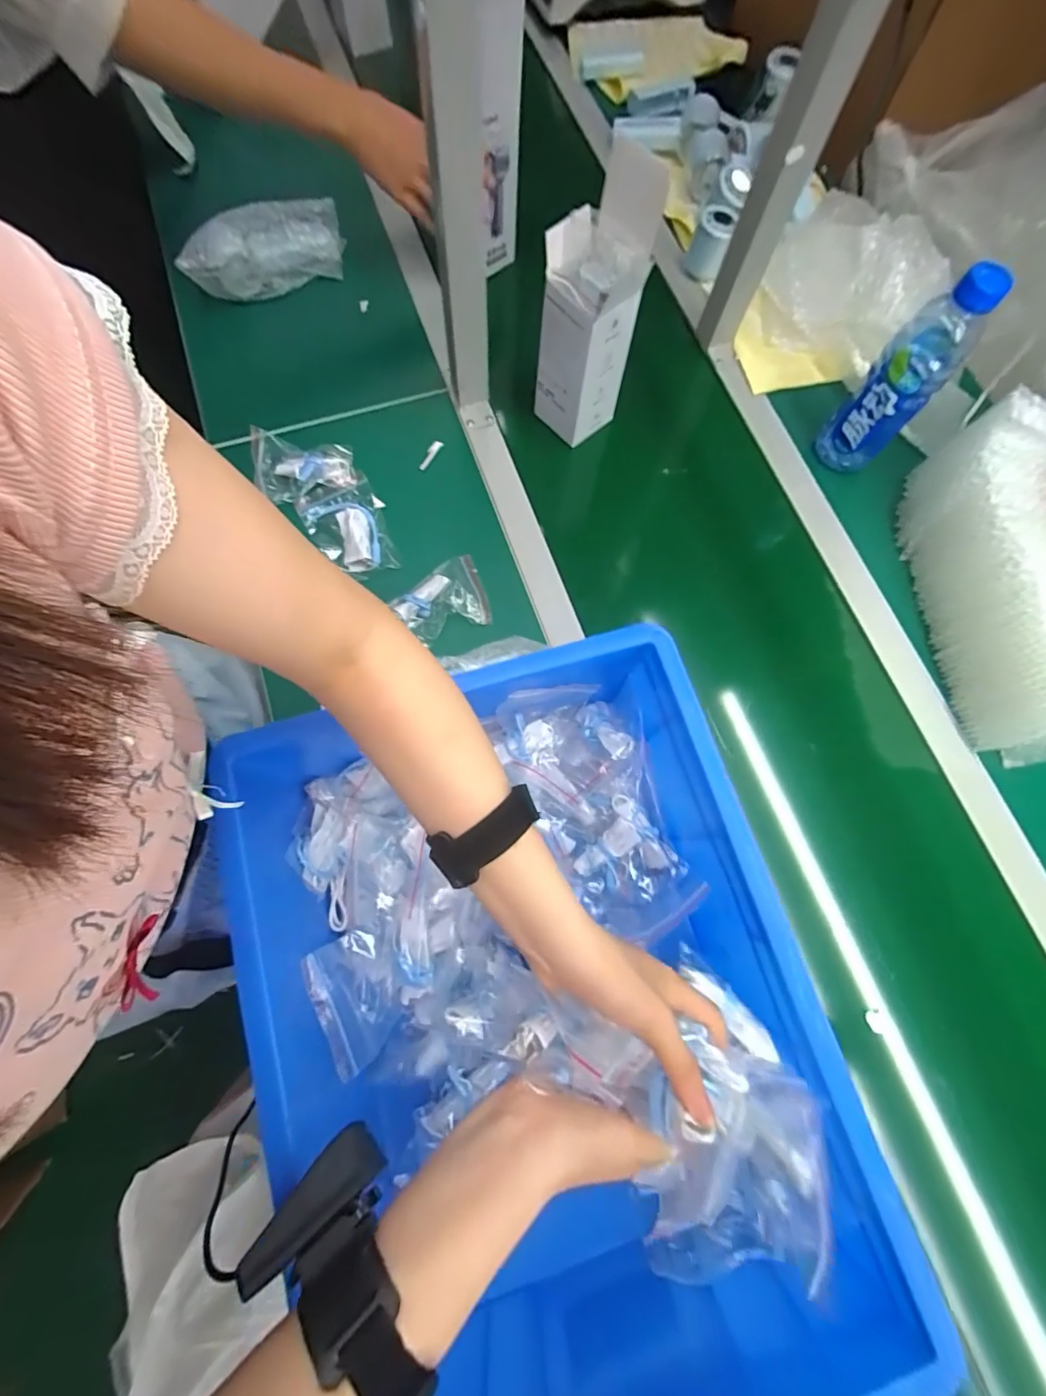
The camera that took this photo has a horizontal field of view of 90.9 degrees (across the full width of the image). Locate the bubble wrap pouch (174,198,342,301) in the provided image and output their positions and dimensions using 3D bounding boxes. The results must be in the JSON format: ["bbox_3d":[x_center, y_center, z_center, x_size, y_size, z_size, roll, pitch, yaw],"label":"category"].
[{"bbox_3d":[-0.323,-0.560,0.648,0.191,0.085,0.054,-23,77,-7],"label":"bubble wrap pouch"}]

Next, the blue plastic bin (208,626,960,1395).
[{"bbox_3d":[0.008,0.222,0.393,0.358,0.165,0.453,-17,76,-5],"label":"blue plastic bin"}]

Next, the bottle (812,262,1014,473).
[{"bbox_3d":[0.407,-0.340,0.554,0.065,0.202,0.072,-41,79,-10],"label":"bottle"}]

